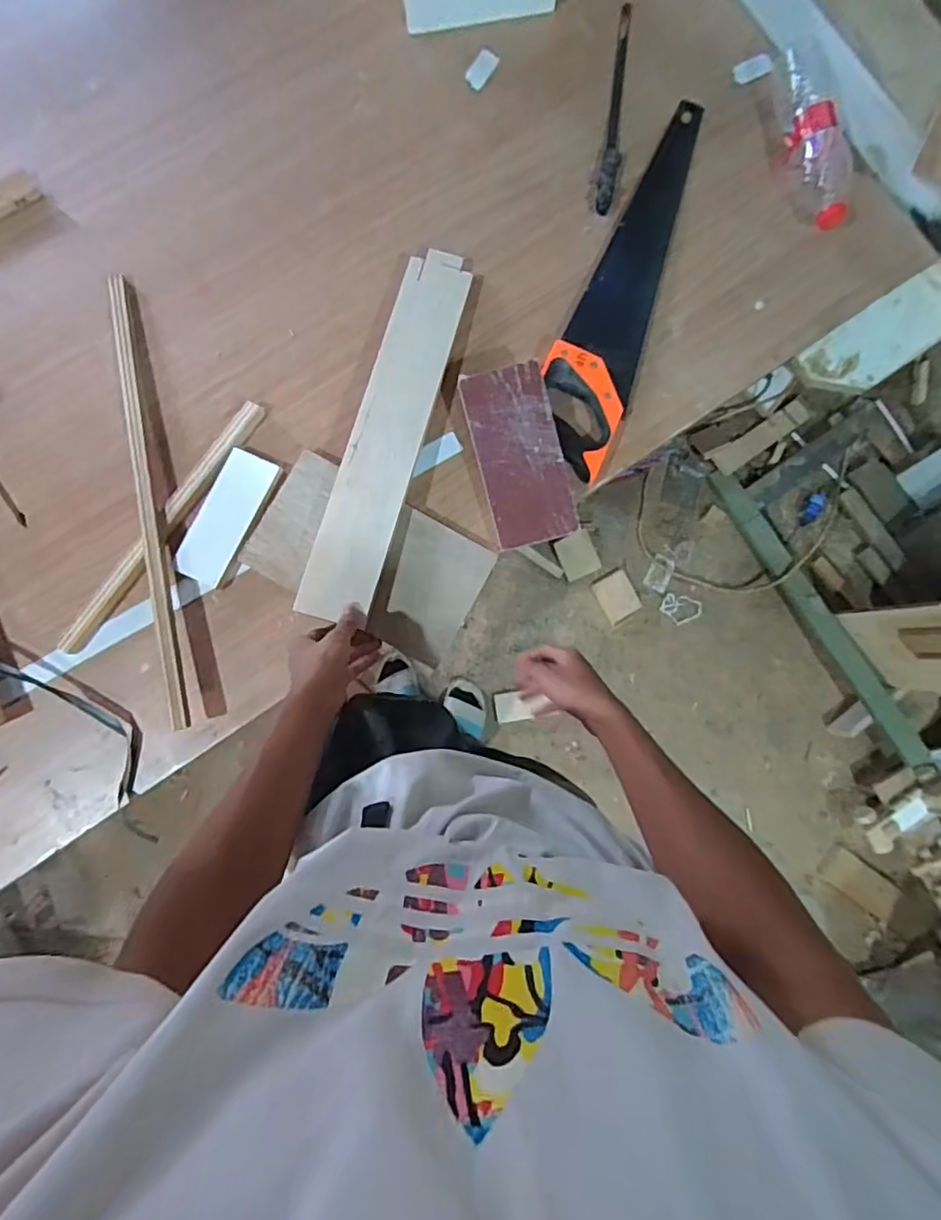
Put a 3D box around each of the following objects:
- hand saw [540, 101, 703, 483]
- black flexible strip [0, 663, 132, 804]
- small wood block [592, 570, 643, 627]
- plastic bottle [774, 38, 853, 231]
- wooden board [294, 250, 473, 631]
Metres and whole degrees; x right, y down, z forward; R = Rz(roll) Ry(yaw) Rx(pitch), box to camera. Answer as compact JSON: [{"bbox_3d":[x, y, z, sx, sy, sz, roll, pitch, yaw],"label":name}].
[{"bbox_3d":[0.194,-0.414,0.725,0.107,0.022,0.505,21,84,-1],"label":"hand saw"},{"bbox_3d":[-0.544,0.083,0.646,0.394,0.055,0.076,31,84,0],"label":"black flexible strip"},{"bbox_3d":[0.367,-0.032,1.458,0.088,0.030,0.115,-31,87,-5],"label":"small wood block"},{"bbox_3d":[0.433,-0.600,0.741,0.065,0.055,0.227,-10,85,-4],"label":"plastic bottle"},{"bbox_3d":[-0.095,-0.208,0.681,0.081,0.013,0.451,16,82,-1],"label":"wooden board"}]

